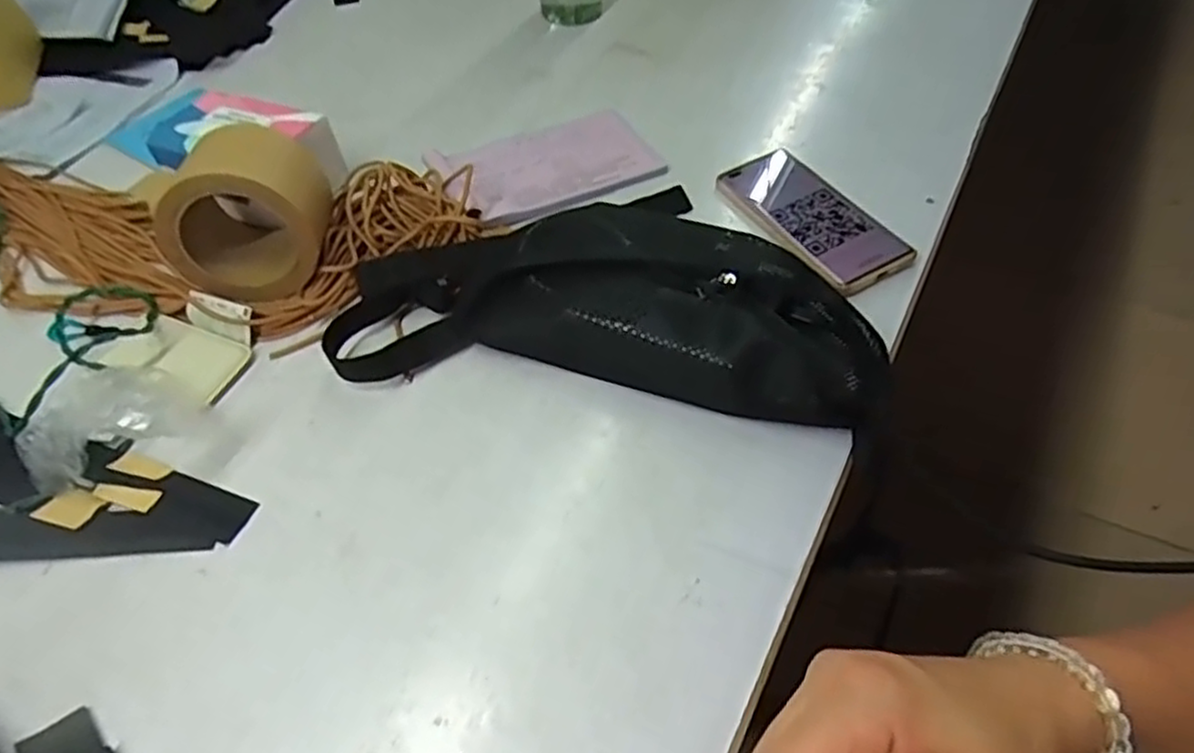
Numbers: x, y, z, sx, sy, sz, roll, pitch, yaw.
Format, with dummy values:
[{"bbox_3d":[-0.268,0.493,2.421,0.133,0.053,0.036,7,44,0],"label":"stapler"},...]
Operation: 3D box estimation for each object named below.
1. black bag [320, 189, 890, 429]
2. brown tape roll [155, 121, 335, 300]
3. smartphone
[{"bbox_3d":[0.011,-0.064,0.496,0.368,0.076,0.161,6,52,7],"label":"black bag"},{"bbox_3d":[-0.258,-0.117,0.530,0.107,0.105,0.091,-5,51,-2],"label":"brown tape roll"},{"bbox_3d":[0.177,-0.135,0.585,0.080,0.011,0.167,-24,54,-16],"label":"smartphone"}]

